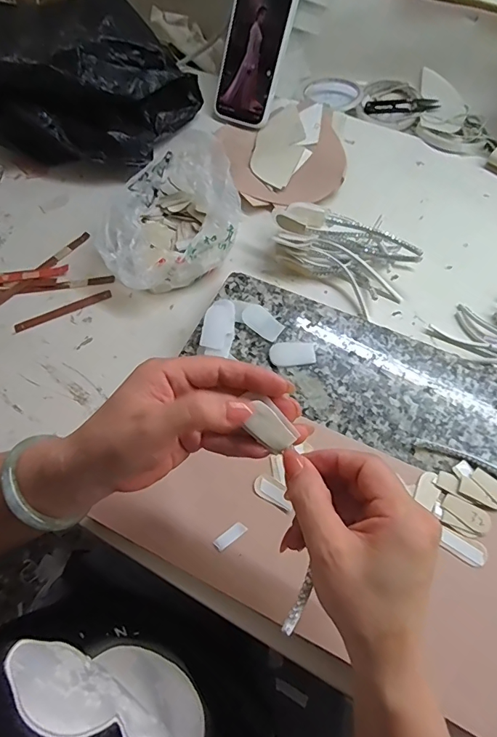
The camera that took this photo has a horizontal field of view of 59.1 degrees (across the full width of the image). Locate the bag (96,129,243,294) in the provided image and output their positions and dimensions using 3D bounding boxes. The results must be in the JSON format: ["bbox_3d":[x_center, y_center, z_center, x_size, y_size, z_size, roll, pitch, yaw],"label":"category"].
[{"bbox_3d":[-0.091,-0.171,0.492,0.162,0.072,0.149,-28,65,-12],"label":"bag"}]

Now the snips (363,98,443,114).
[{"bbox_3d":[0.216,-0.371,0.619,0.102,0.007,0.024,3,63,4],"label":"snips"}]

